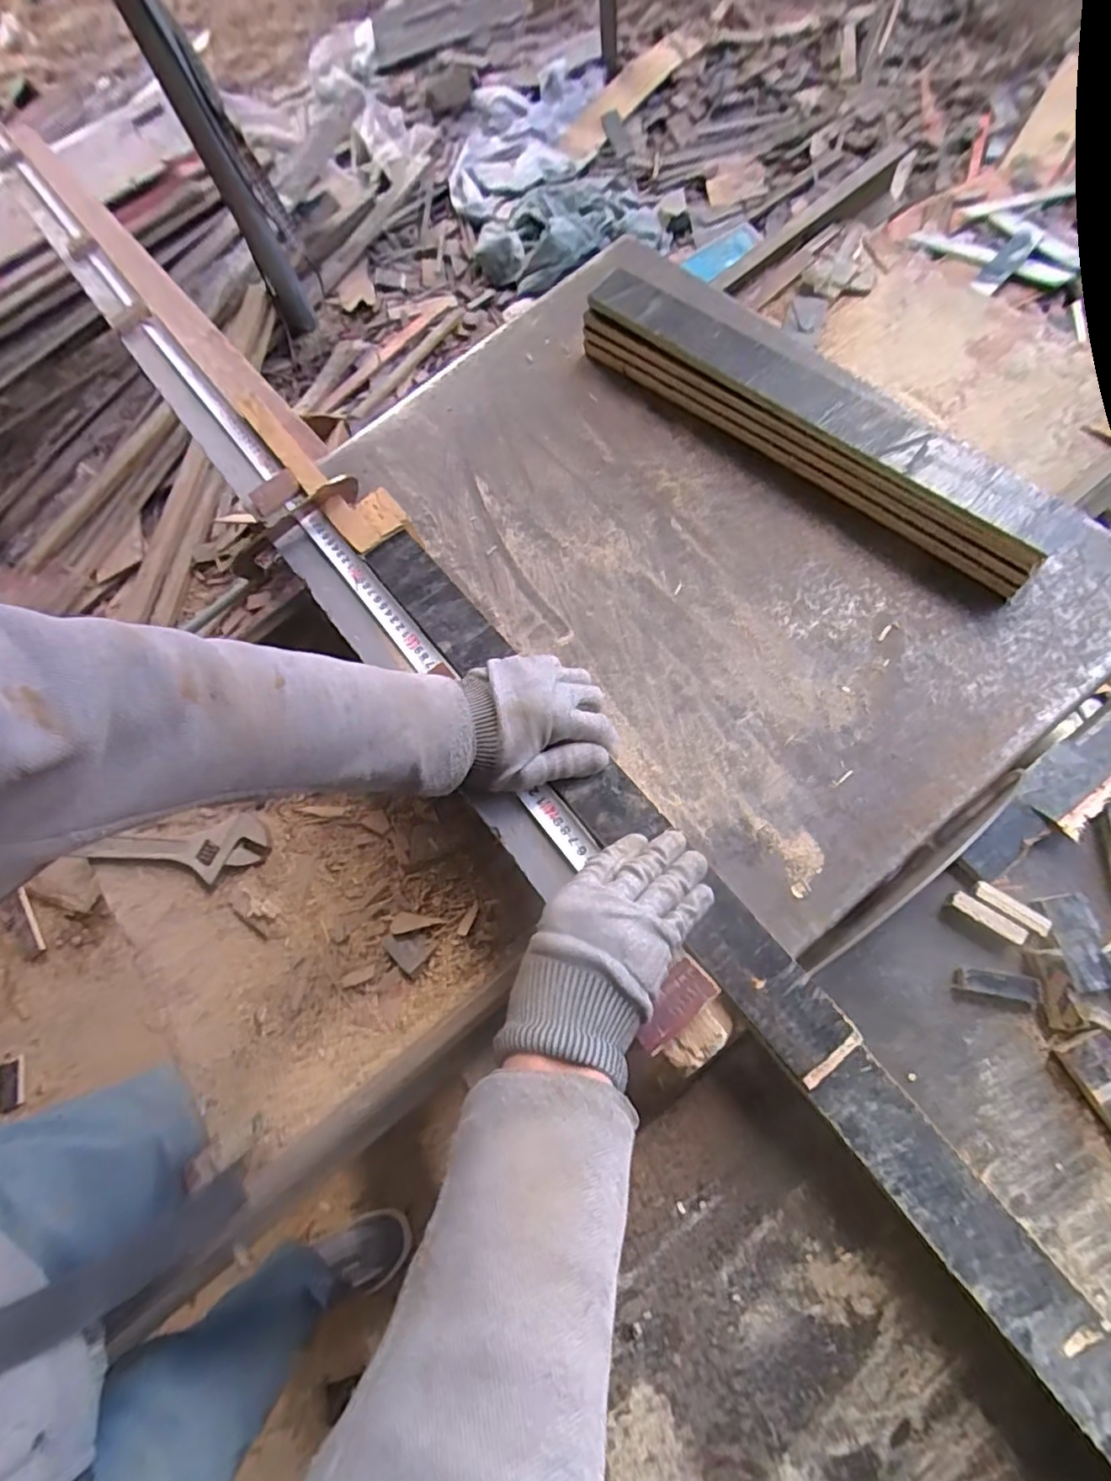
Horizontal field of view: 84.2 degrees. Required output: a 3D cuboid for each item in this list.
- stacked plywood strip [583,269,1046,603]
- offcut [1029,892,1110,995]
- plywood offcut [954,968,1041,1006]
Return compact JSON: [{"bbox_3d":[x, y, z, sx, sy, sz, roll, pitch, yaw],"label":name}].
[{"bbox_3d":[0.220,-0.299,0.586,0.044,0.081,0.493,-41,69,-15],"label":"stacked plywood strip"},{"bbox_3d":[0.360,0.139,0.423,0.030,0.007,0.062,-10,65,-1],"label":"offcut"},{"bbox_3d":[0.308,0.171,0.428,0.049,0.014,0.016,10,66,8],"label":"plywood offcut"}]

